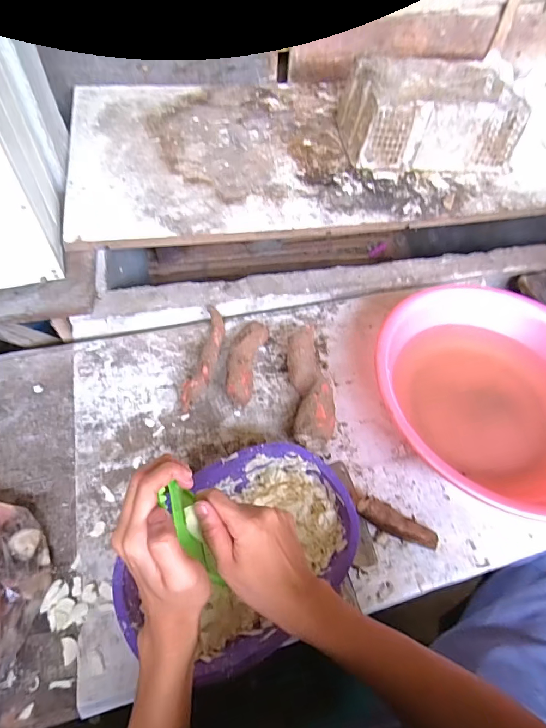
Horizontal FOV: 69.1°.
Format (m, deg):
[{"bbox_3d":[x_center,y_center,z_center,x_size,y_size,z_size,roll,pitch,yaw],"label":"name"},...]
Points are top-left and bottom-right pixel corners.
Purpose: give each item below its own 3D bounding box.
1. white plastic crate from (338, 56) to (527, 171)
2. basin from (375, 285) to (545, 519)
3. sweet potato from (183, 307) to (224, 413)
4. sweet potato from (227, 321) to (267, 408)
[{"bbox_3d":[0.433,-0.718,1.121,0.429,0.161,0.307,0,55,-4],"label":"white plastic crate"},{"bbox_3d":[0.364,0.038,0.671,0.392,0.113,0.384,2,55,-3],"label":"basin"},{"bbox_3d":[-0.121,-0.021,0.722,0.042,0.029,0.228,9,55,2],"label":"sweet potato"},{"bbox_3d":[-0.053,-0.004,0.717,0.060,0.047,0.170,12,55,3],"label":"sweet potato"}]

